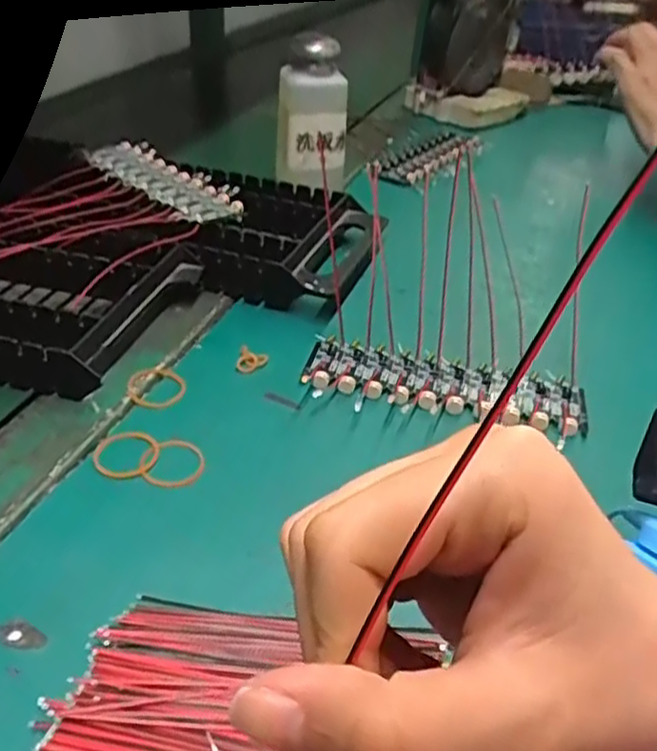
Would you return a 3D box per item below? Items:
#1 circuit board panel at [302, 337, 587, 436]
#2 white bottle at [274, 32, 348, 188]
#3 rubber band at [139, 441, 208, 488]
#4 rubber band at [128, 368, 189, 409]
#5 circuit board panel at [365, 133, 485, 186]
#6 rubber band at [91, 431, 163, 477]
[{"bbox_3d":[0.068,0.006,0.412,0.162,0.011,0.047,9,36,9],"label":"circuit board panel"},{"bbox_3d":[-0.014,-0.220,0.583,0.053,0.109,0.047,-12,38,-19],"label":"white bottle"},{"bbox_3d":[-0.078,0.043,0.350,0.031,0.004,0.032,6,36,5],"label":"rubber band"},{"bbox_3d":[-0.097,0.007,0.397,0.032,0.005,0.034,-3,36,-7],"label":"rubber band"},{"bbox_3d":[0.102,-0.223,0.712,0.060,0.018,0.138,29,44,33],"label":"circuit board panel"},{"bbox_3d":[-0.102,0.040,0.353,0.034,0.004,0.032,18,44,18],"label":"rubber band"}]

